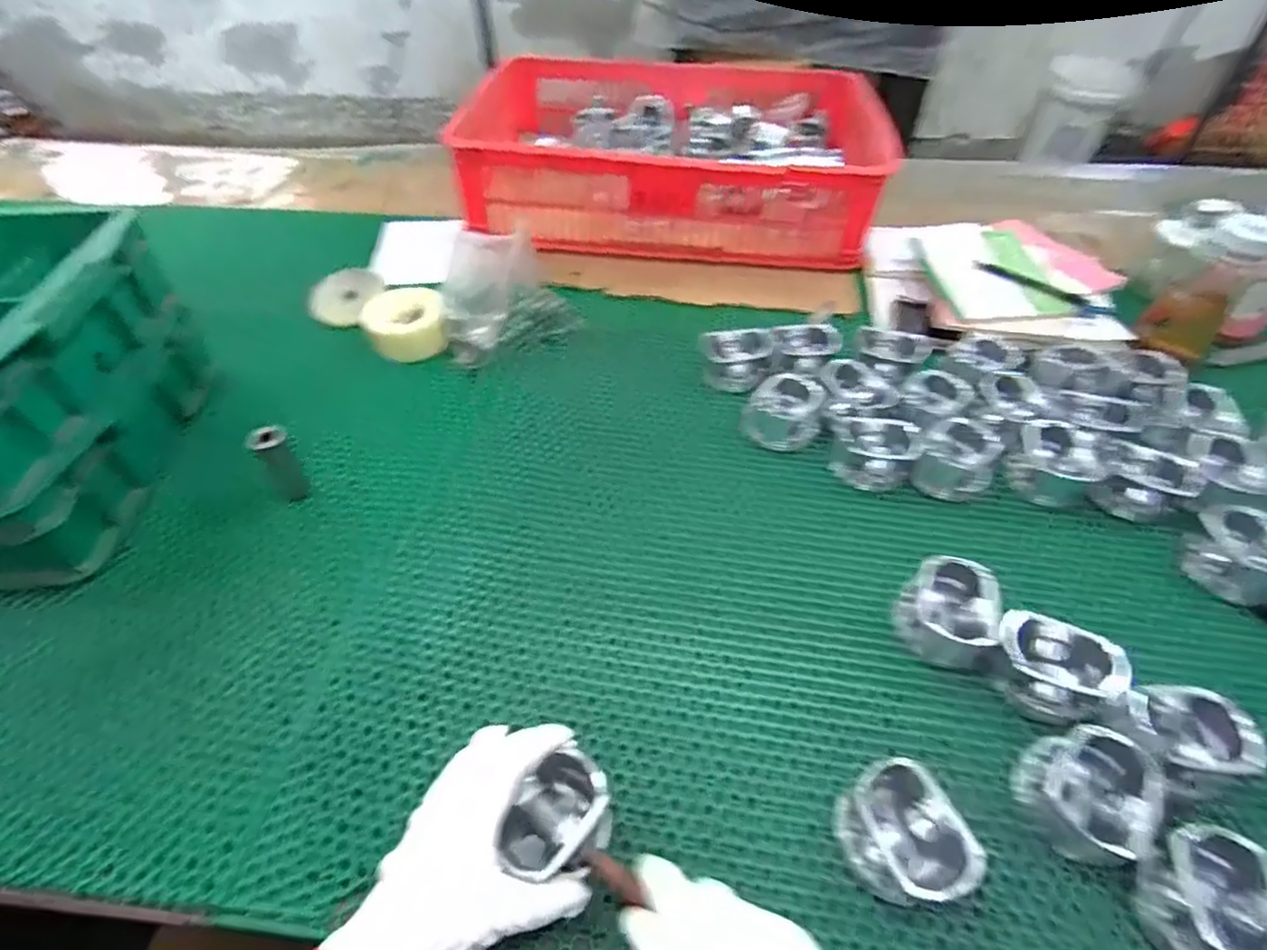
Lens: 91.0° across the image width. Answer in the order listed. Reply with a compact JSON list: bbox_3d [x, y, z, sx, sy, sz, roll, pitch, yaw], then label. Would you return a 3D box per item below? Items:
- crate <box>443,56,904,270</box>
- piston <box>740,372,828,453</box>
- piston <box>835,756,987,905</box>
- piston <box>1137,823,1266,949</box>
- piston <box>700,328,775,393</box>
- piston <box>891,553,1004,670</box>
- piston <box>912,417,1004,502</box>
[{"bbox_3d":[0.052,-0.512,0.994,0.620,0.169,0.482,2,47,2],"label":"crate"},{"bbox_3d":[0.162,-0.067,0.674,0.078,0.054,0.067,18,50,15],"label":"piston"},{"bbox_3d":[0.173,0.234,0.399,0.066,0.049,0.080,-20,51,-18],"label":"piston"},{"bbox_3d":[0.350,0.261,0.377,0.064,0.052,0.080,7,48,5],"label":"piston"},{"bbox_3d":[0.119,-0.141,0.737,0.080,0.049,0.072,2,47,1],"label":"piston"},{"bbox_3d":[0.259,0.110,0.508,0.073,0.052,0.072,29,53,23],"label":"piston"},{"bbox_3d":[0.322,-0.014,0.624,0.069,0.058,0.064,23,51,19],"label":"piston"}]

